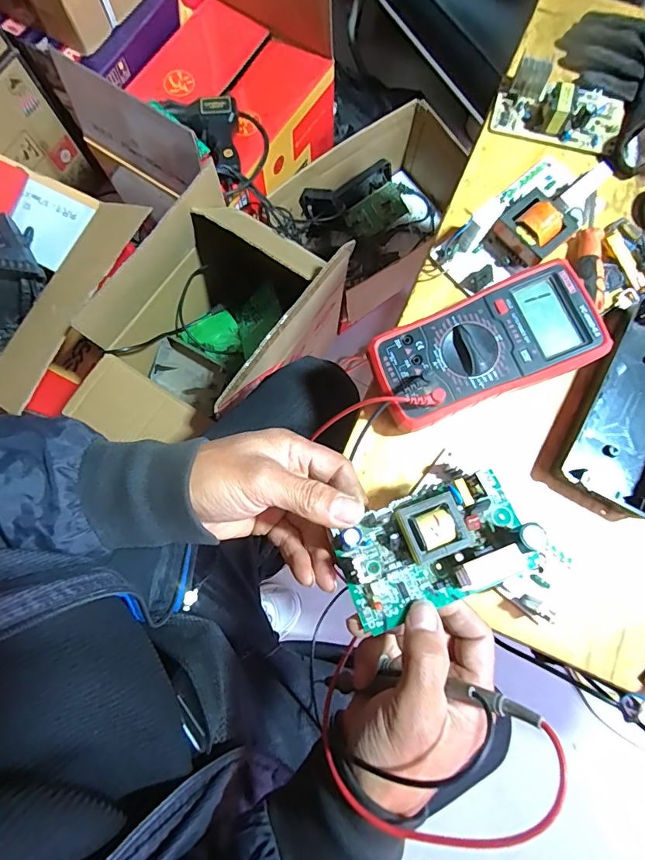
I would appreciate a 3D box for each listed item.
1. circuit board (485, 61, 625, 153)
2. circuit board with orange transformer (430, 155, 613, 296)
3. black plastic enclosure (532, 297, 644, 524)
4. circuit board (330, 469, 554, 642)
[{"bbox_3d":[0.238,-0.323,0.434,0.123,0.033,0.061,18,80,4],"label":"circuit board"},{"bbox_3d":[0.188,-0.194,0.408,0.164,0.040,0.078,-39,81,-6],"label":"circuit board with orange transformer"},{"bbox_3d":[0.269,-0.019,0.381,0.094,0.029,0.185,29,81,6],"label":"black plastic enclosure"},{"bbox_3d":[0.077,0.074,0.284,0.130,0.027,0.069,-18,80,-3],"label":"circuit board"}]

